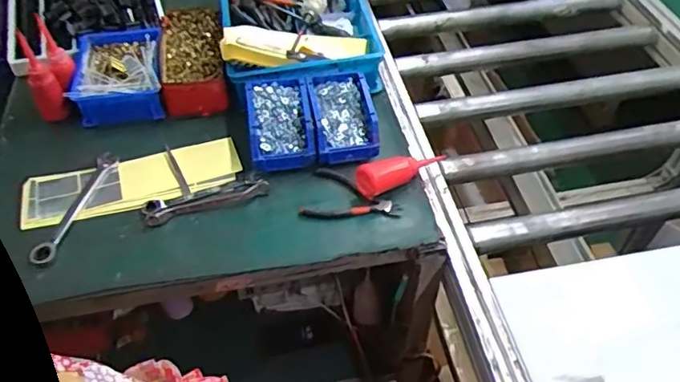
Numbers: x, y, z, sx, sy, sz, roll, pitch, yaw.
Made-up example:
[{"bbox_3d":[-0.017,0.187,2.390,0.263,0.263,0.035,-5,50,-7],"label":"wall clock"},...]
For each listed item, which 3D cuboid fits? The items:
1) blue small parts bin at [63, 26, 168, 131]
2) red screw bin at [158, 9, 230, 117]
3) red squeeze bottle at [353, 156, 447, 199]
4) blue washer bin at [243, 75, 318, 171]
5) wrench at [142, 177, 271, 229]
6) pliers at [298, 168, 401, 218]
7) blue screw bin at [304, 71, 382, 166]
[{"bbox_3d":[-0.409,-0.217,1.069,0.154,0.073,0.201,-11,49,-8],"label":"blue small parts bin"},{"bbox_3d":[-0.280,-0.250,1.088,0.119,0.067,0.246,-9,49,-6],"label":"red screw bin"},{"bbox_3d":[0.102,-0.035,0.909,0.175,0.048,0.045,-17,48,-33],"label":"red squeeze bottle"},{"bbox_3d":[-0.103,-0.117,0.961,0.108,0.063,0.160,-8,48,-6],"label":"blue washer bin"},{"bbox_3d":[-0.207,0.015,0.891,0.191,0.015,0.046,-17,50,-13],"label":"wrench"},{"bbox_3d":[0.020,0.017,0.887,0.144,0.020,0.094,14,50,14],"label":"pliers"},{"bbox_3d":[0.005,-0.129,0.974,0.109,0.057,0.163,-8,48,-6],"label":"blue screw bin"}]

